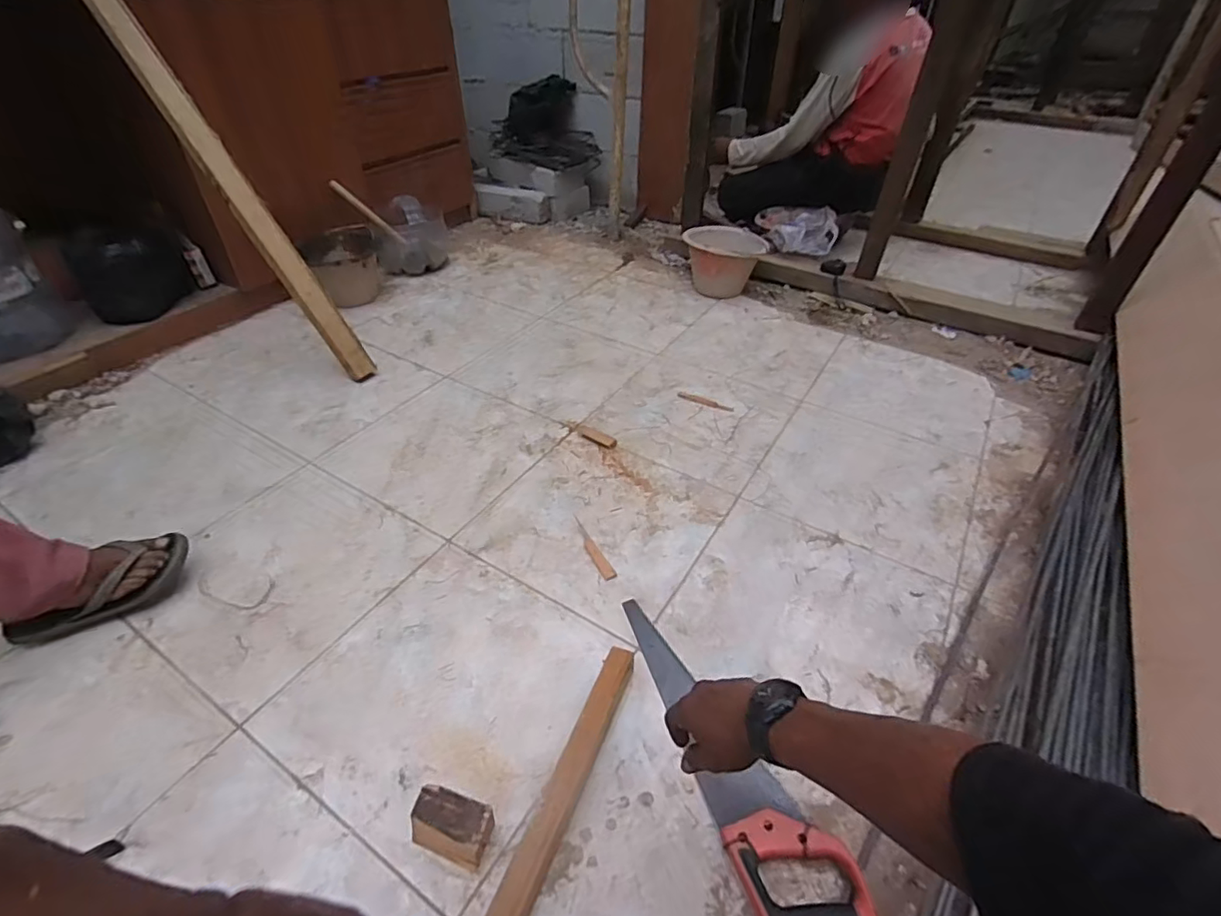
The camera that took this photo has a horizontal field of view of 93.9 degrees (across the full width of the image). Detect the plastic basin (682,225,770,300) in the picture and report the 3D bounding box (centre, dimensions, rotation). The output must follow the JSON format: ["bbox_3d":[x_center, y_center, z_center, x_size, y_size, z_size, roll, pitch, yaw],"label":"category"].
[{"bbox_3d":[0.356,-0.618,1.804,0.231,0.150,0.231,0,40,0],"label":"plastic basin"}]

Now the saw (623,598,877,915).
[{"bbox_3d":[0.141,0.375,0.753,0.121,0.037,0.468,-16,41,-19],"label":"saw"}]

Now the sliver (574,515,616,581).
[{"bbox_3d":[-0.034,0.157,1.012,0.024,0.004,0.153,-19,46,-22],"label":"sliver"}]

